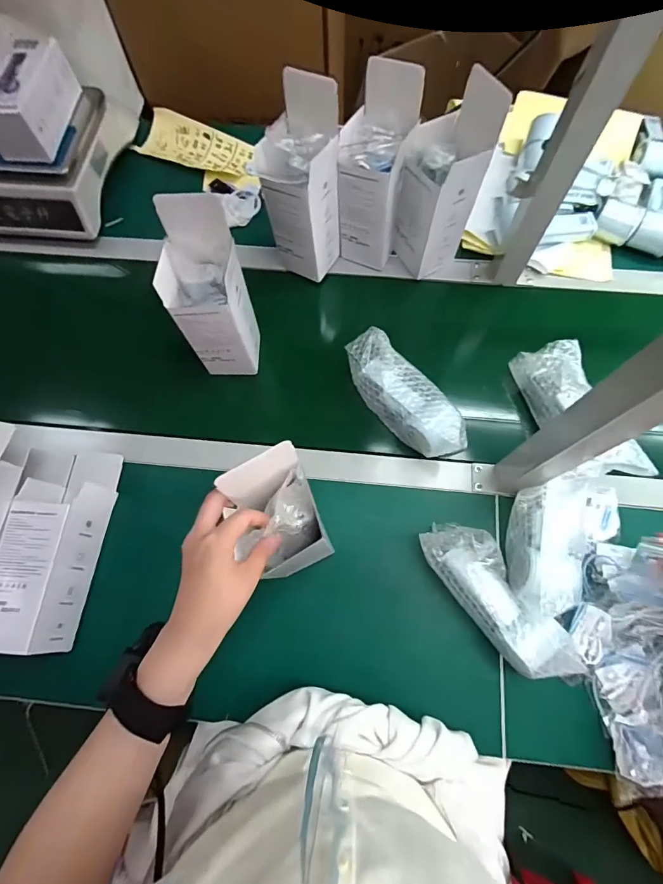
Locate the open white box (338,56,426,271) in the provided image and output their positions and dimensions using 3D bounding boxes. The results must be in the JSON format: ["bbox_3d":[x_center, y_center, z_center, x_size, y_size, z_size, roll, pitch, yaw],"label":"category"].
[{"bbox_3d":[0.060,-0.367,0.584,0.090,0.231,0.080,14,72,7],"label":"open white box"}]

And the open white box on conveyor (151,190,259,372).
[{"bbox_3d":[-0.149,-0.181,0.518,0.076,0.218,0.086,11,72,6],"label":"open white box on conveyor"}]

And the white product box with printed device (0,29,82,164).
[{"bbox_3d":[-0.442,-0.499,0.604,0.082,0.070,0.169,4,71,4],"label":"white product box with printed device"}]

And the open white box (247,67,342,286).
[{"bbox_3d":[-0.041,-0.346,0.573,0.083,0.232,0.085,28,74,11],"label":"open white box"}]

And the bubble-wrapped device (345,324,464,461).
[{"bbox_3d":[0.098,-0.065,0.568,0.077,0.059,0.201,-34,73,-9],"label":"bubble-wrapped device"}]

